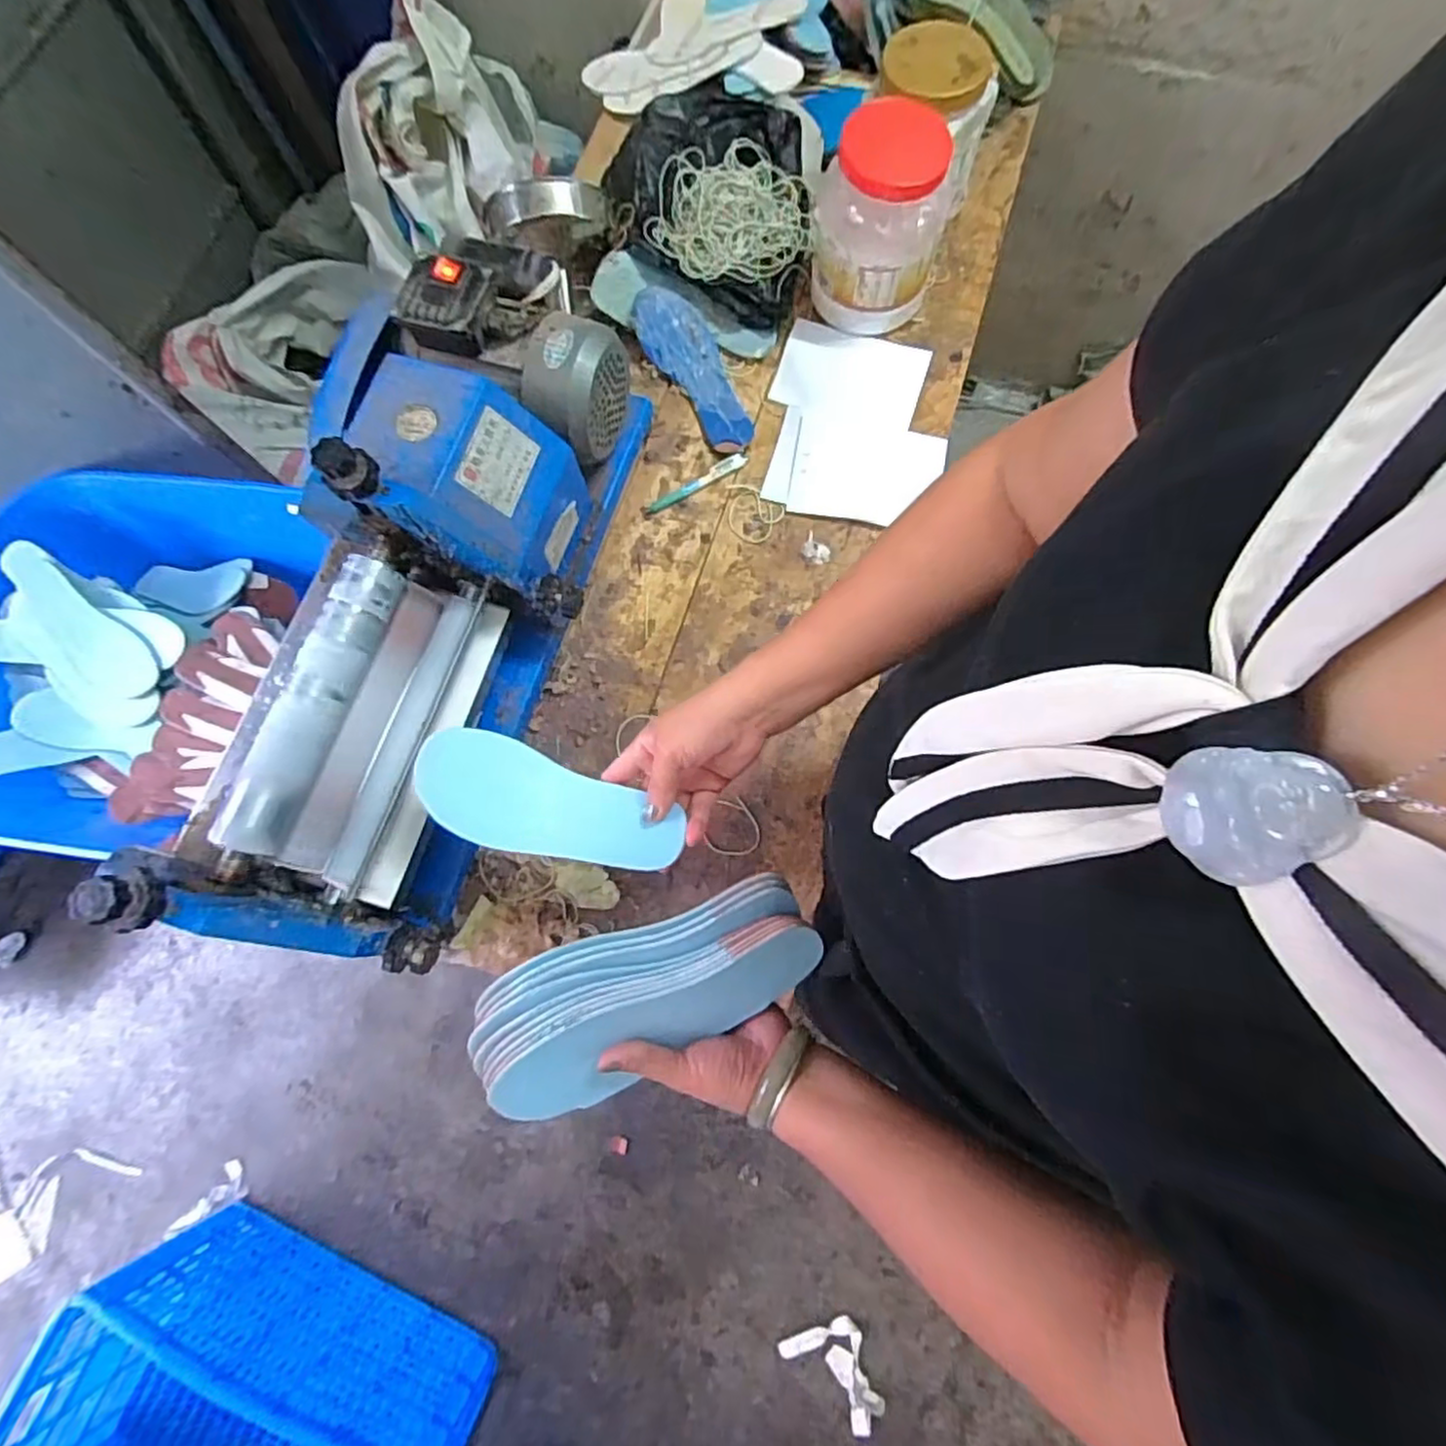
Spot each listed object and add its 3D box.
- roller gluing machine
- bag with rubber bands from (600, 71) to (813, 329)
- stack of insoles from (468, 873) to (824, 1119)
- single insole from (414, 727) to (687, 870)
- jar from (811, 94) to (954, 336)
[{"bbox_3d":[-0.292,-0.132,0.632,0.267,0.220,0.643,12,76,5],"label":"roller gluing machine"},{"bbox_3d":[-0.010,-0.661,0.846,0.248,0.068,0.337,-16,75,-2],"label":"bag with rubber bands"},{"bbox_3d":[-0.048,0.191,0.461,0.231,0.095,0.065,-21,32,-8],"label":"stack of insoles"},{"bbox_3d":[-0.139,0.064,0.515,0.217,0.009,0.080,16,76,12],"label":"single insole"},{"bbox_3d":[0.180,-0.577,0.773,0.139,0.172,0.135,0,75,2],"label":"jar"}]

